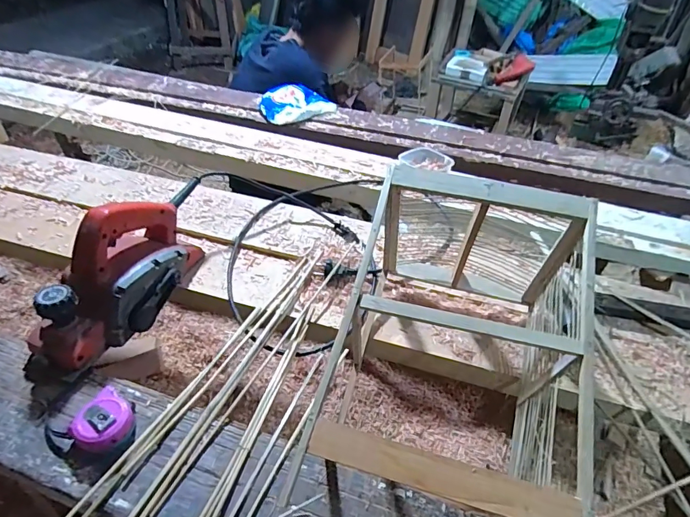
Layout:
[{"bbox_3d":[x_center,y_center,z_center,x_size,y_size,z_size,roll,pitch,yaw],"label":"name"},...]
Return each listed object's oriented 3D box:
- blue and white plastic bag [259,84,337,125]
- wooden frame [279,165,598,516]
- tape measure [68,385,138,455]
[{"bbox_3d":[-0.126,-0.397,1.116,0.178,0.042,0.147,-18,46,-22],"label":"blue and white plastic bag"},{"bbox_3d":[0.102,0.099,0.502,0.256,0.245,0.366,13,61,12],"label":"wooden frame"},{"bbox_3d":[-0.255,0.178,0.473,0.053,0.038,0.058,14,43,13],"label":"tape measure"}]

